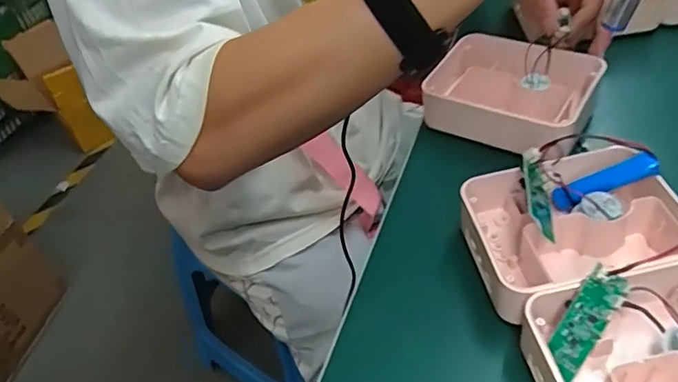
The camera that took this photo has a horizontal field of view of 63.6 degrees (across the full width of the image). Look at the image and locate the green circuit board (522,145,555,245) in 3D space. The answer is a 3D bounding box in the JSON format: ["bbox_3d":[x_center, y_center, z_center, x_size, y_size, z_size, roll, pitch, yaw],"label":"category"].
[{"bbox_3d":[0.129,0.000,0.353,0.024,0.009,0.062,28,48,-29],"label":"green circuit board"}]

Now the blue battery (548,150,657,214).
[{"bbox_3d":[0.178,-0.007,0.371,0.068,0.018,0.017,-27,38,32],"label":"blue battery"}]

